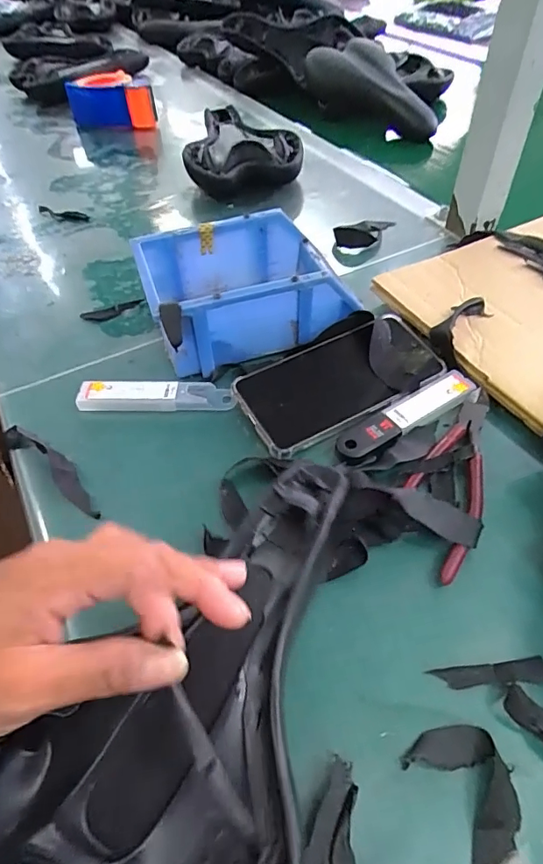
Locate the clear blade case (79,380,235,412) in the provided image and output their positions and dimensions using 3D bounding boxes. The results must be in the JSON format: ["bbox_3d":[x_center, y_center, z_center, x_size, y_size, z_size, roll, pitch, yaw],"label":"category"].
[{"bbox_3d":[-0.094,-0.030,0.409,0.124,0.013,0.025,0,50,3],"label":"clear blade case"}]

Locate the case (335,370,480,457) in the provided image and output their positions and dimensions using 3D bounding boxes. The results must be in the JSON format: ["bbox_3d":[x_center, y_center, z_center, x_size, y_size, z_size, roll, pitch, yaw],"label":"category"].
[{"bbox_3d":[0.105,-0.013,0.384,0.125,0.006,0.028,-26,53,-18],"label":"case"}]

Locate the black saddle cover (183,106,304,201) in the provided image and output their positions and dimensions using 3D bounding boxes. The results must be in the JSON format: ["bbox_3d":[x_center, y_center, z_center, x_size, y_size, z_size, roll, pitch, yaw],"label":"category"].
[{"bbox_3d":[-0.044,-0.388,0.692,0.144,0.062,0.215,-8,50,-4],"label":"black saddle cover"}]

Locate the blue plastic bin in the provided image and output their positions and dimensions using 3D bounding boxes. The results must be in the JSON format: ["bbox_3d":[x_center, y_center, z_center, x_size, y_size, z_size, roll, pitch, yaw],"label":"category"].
[{"bbox_3d":[-0.022,-0.123,0.442,0.165,0.077,0.124,-18,52,-12],"label":"blue plastic bin"}]

